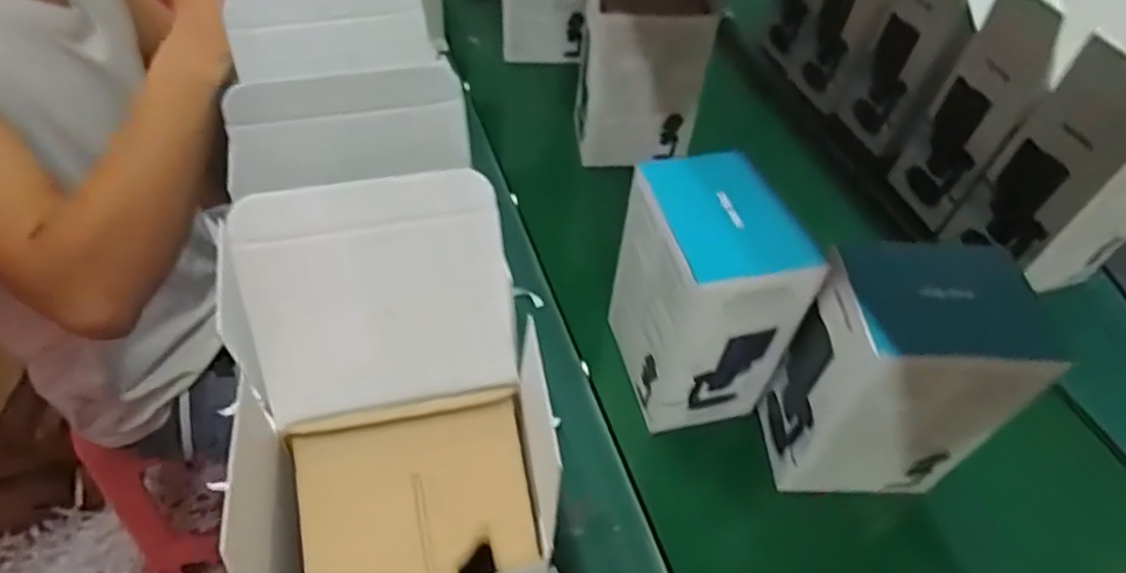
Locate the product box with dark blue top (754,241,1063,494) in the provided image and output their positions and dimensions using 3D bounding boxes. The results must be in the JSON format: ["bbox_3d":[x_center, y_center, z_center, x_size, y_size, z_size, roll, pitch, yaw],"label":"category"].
[{"bbox_3d":[0.282,0.092,0.578,0.146,0.218,0.100,3,49,-1],"label":"product box with dark blue top"}]

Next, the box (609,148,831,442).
[{"bbox_3d":[0.131,0.014,0.637,0.125,0.211,0.148,-9,51,-11],"label":"box"}]

